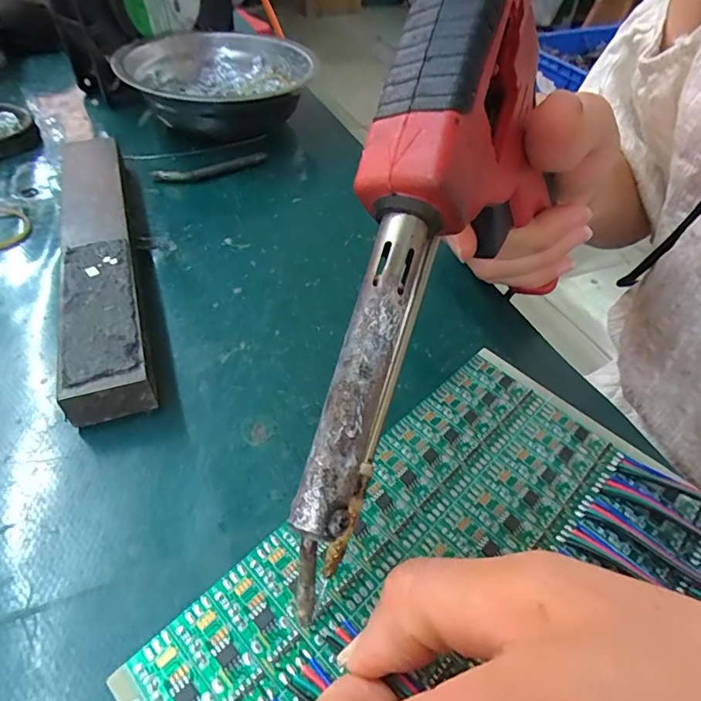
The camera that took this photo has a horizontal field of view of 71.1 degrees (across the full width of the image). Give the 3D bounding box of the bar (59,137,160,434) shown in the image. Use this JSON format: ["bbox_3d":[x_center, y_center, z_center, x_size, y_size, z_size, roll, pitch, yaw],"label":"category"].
[{"bbox_3d":[-0.107,-0.034,0.211,0.027,0.024,0.147,-13,50,-18],"label":"bar"}]

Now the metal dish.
[{"bbox_3d":[-0.090,-0.178,0.333,0.114,0.045,0.119,3,47,-3],"label":"metal dish"}]

